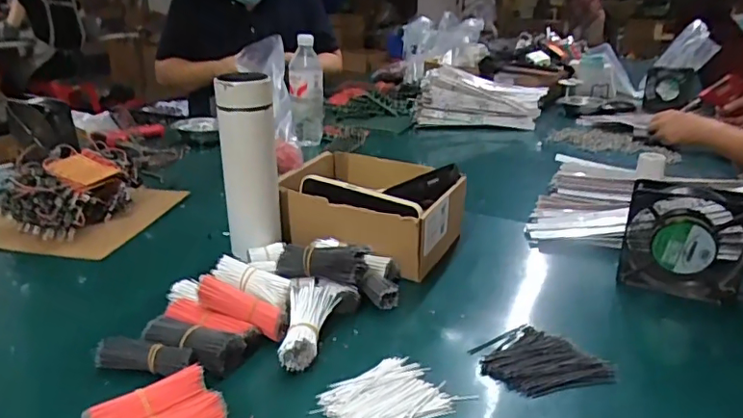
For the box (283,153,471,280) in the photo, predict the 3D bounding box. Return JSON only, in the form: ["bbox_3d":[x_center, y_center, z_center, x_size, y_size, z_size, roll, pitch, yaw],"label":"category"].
[{"bbox_3d":[-0.003,0.002,0.708,0.222,0.096,0.148,15,25,30],"label":"box"}]

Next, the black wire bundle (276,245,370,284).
[{"bbox_3d":[-0.053,0.053,0.577,0.095,0.036,0.026,5,22,8],"label":"black wire bundle"}]

